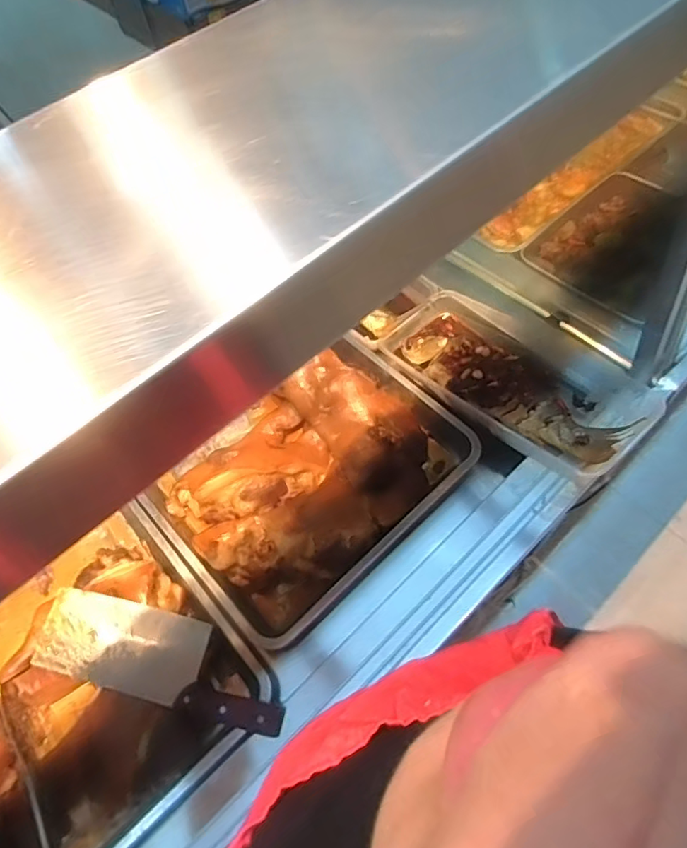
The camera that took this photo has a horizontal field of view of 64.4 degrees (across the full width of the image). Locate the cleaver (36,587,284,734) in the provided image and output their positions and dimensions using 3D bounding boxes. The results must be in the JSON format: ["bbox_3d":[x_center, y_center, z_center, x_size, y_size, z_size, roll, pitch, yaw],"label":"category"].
[{"bbox_3d":[-0.213,0.262,0.618,0.306,0.028,0.094,13,62,12],"label":"cleaver"}]

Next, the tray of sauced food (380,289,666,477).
[{"bbox_3d":[0.231,-0.067,0.769,0.364,0.055,0.169,40,70,24],"label":"tray of sauced food"}]

